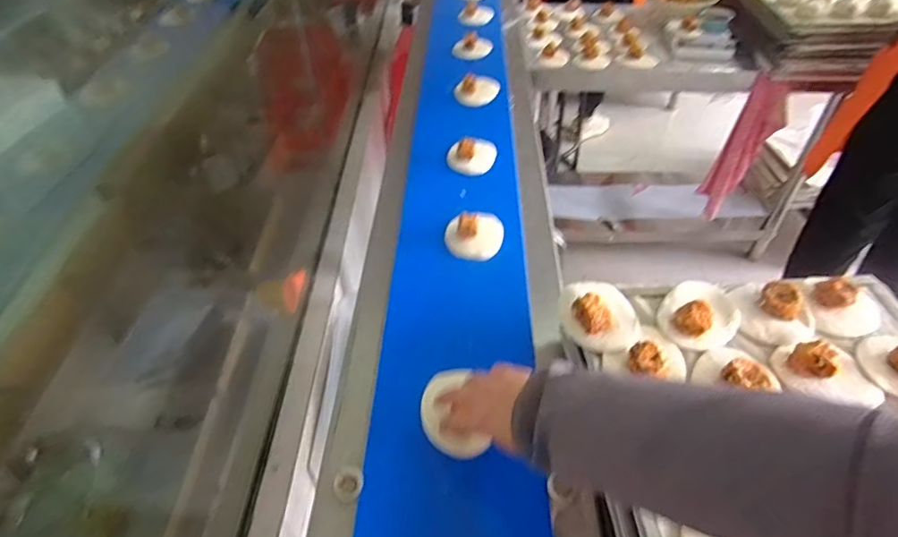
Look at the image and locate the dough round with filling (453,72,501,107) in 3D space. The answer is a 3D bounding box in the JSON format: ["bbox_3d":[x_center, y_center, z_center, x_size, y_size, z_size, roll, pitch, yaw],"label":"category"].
[{"bbox_3d":[0.071,-0.411,1.178,0.079,0.035,0.118,32,53,28],"label":"dough round with filling"}]

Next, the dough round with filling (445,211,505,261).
[{"bbox_3d":[0.042,-0.065,0.839,0.093,0.042,0.110,2,45,3],"label":"dough round with filling"}]

